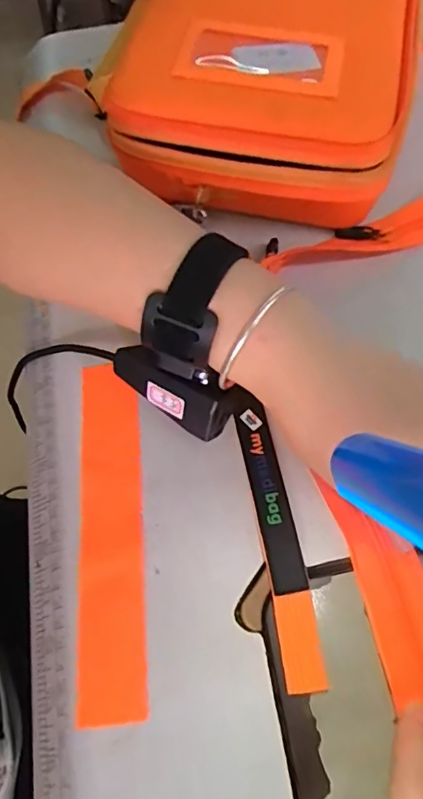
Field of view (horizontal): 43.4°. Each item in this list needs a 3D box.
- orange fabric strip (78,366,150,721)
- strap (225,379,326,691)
[{"bbox_3d":[-0.055,0.068,0.292,0.034,0.005,0.188,-6,65,0],"label":"orange fabric strip"},{"bbox_3d":[0.034,0.072,0.279,0.020,0.005,0.144,-12,67,4],"label":"strap"}]

